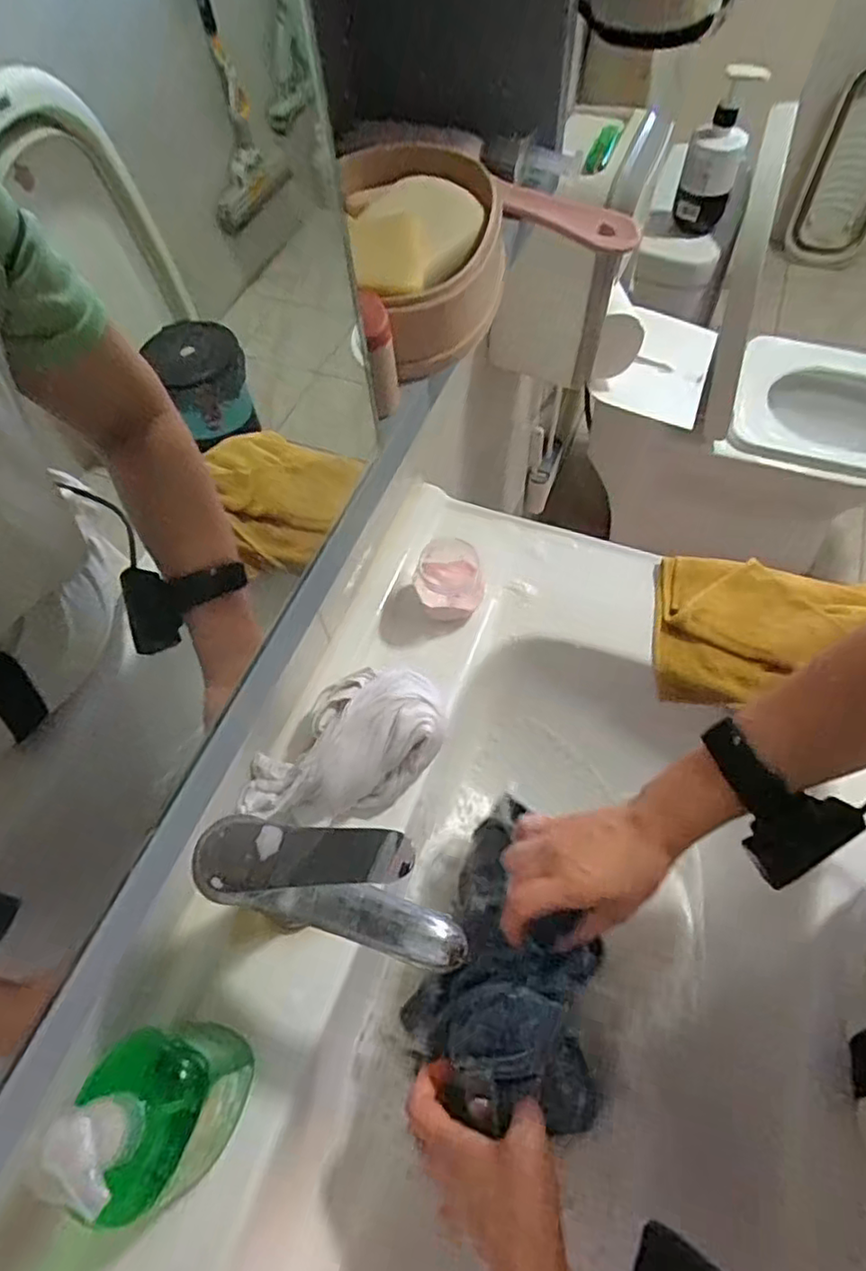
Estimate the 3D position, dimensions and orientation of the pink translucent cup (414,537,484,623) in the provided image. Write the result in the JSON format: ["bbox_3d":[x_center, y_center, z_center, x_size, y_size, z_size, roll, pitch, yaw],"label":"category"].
[{"bbox_3d":[0.015,-0.054,0.577,0.060,0.053,0.060,-7,60,0],"label":"pink translucent cup"}]

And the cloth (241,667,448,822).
[{"bbox_3d":[-0.066,0.092,0.489,0.168,0.055,0.092,-37,65,-16],"label":"cloth"}]

